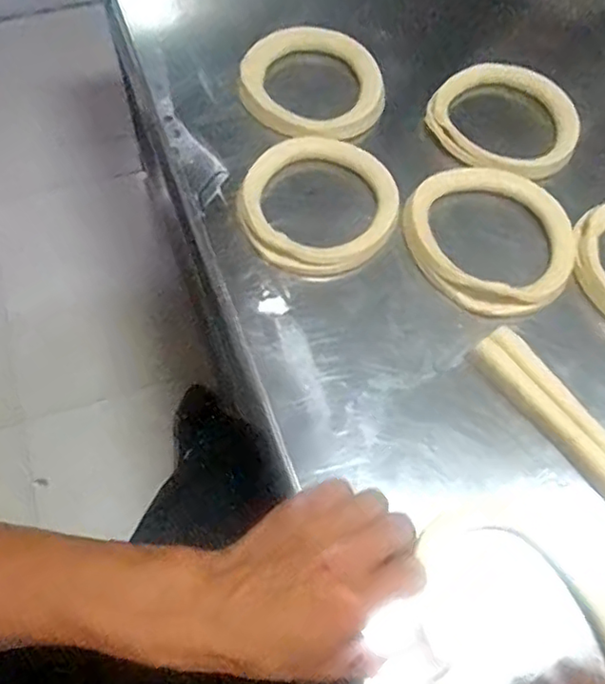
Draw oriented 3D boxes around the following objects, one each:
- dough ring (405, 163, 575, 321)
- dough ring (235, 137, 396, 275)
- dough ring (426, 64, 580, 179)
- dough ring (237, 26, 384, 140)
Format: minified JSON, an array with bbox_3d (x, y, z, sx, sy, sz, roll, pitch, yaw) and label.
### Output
[{"bbox_3d":[0.155,-0.090,0.527,0.137,0.024,0.146,1,60,-3],"label":"dough ring"},{"bbox_3d":[0.014,-0.116,0.521,0.124,0.029,0.134,1,60,-3],"label":"dough ring"},{"bbox_3d":[0.188,-0.210,0.599,0.141,0.023,0.141,1,57,-2],"label":"dough ring"},{"bbox_3d":[0.008,-0.246,0.603,0.133,0.024,0.140,1,60,-3],"label":"dough ring"}]

